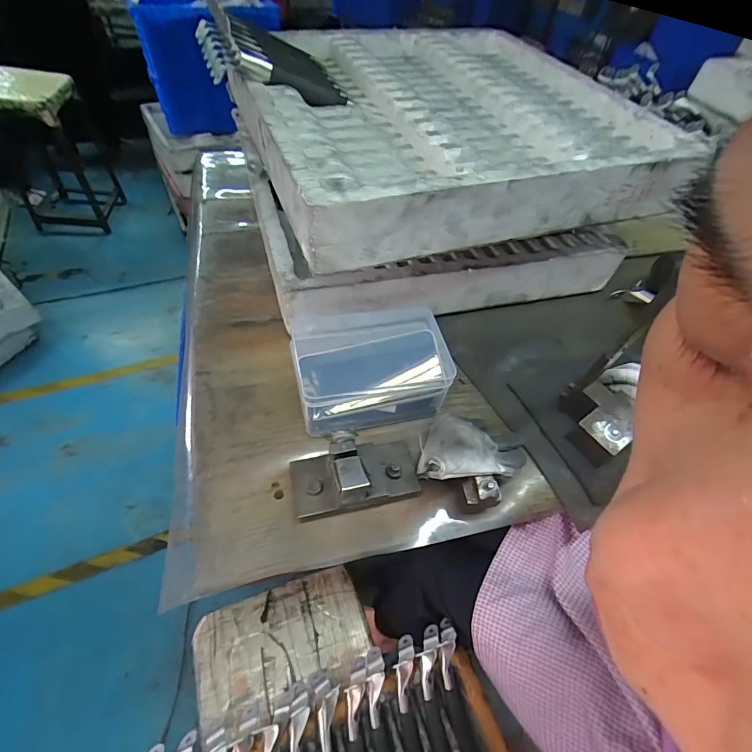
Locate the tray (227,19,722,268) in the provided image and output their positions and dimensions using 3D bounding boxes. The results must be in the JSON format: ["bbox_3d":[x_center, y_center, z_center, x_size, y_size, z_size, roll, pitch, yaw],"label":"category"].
[{"bbox_3d":[0.093,-0.394,0.598,0.540,0.080,0.512,-15,55,-17],"label":"tray"}]

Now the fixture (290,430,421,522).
[{"bbox_3d":[-0.020,0.092,0.410,0.132,0.062,0.069,-11,54,-15],"label":"fixture"}]

